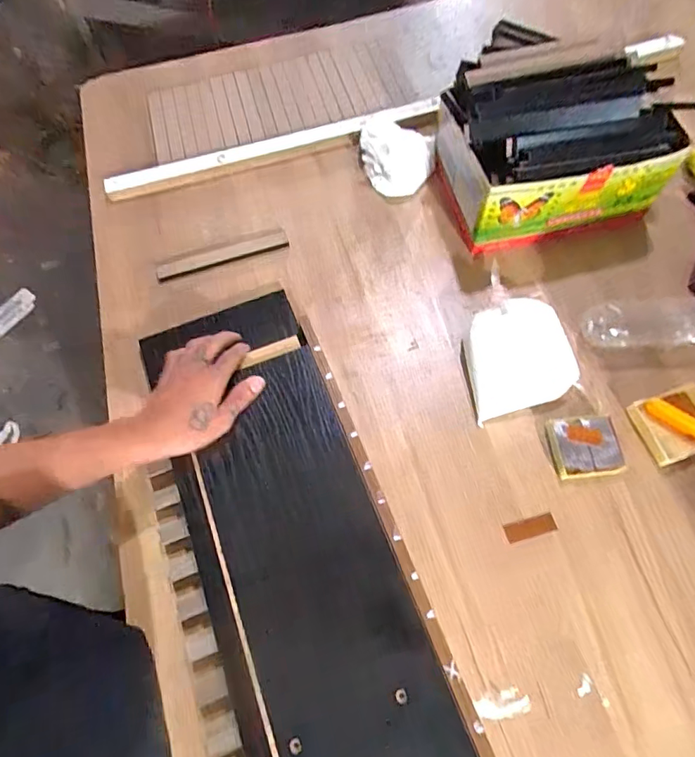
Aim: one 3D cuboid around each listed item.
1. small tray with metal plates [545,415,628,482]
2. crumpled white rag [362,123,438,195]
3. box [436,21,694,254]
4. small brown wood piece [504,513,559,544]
[{"bbox_3d":[0.255,0.071,0.514,0.071,0.019,0.065,-5,65,0],"label":"small tray with metal plates"},{"bbox_3d":[0.072,-0.326,0.702,0.108,0.036,0.125,0,65,2],"label":"crumpled white rag"},{"bbox_3d":[0.254,-0.306,0.621,0.235,0.153,0.215,-12,65,-3],"label":"box"},{"bbox_3d":[0.187,0.153,0.494,0.050,0.009,0.018,-15,65,-5],"label":"small brown wood piece"}]

